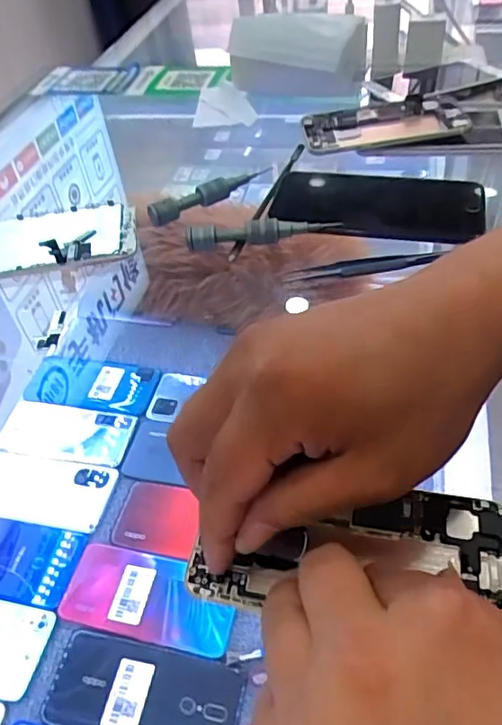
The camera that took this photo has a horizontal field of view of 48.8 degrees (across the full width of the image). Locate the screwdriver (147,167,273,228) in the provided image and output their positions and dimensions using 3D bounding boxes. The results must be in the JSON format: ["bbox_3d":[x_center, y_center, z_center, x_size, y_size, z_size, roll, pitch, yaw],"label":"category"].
[{"bbox_3d":[-0.031,-0.138,0.448,0.111,0.018,0.015,-25,50,-15],"label":"screwdriver"}]

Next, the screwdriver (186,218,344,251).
[{"bbox_3d":[0.008,-0.096,0.400,0.109,0.018,0.012,-8,47,0],"label":"screwdriver"}]

